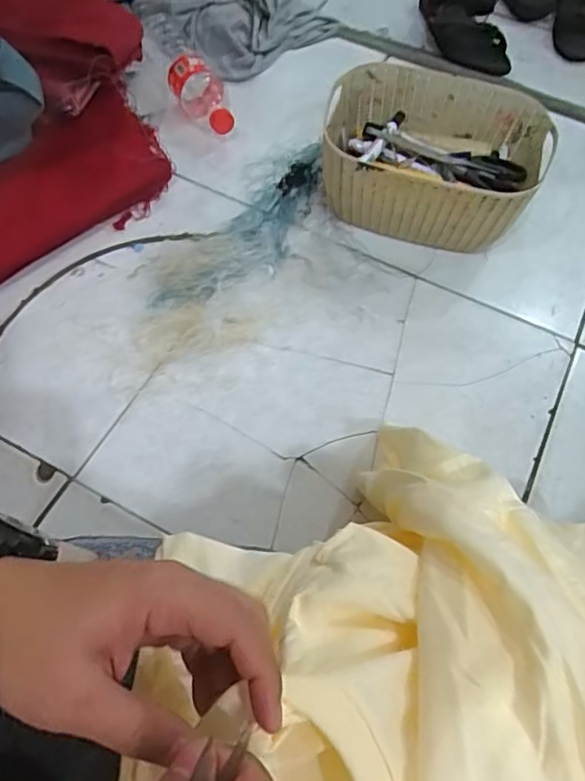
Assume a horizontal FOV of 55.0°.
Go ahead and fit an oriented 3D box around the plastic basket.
[{"bbox_3d":[0.164,-0.275,0.686,0.252,0.111,0.194,14,62,6],"label":"plastic basket"}]

